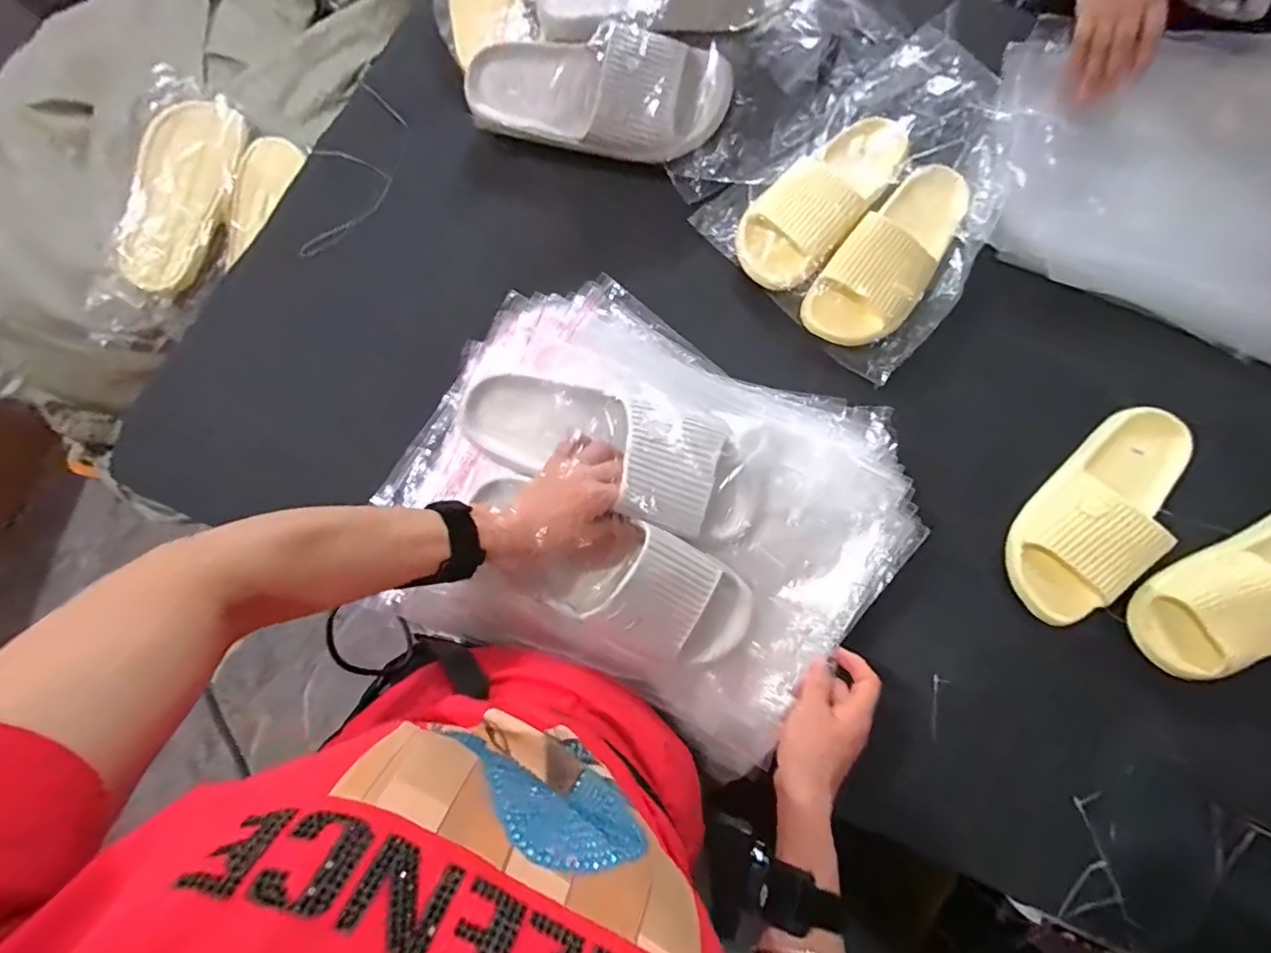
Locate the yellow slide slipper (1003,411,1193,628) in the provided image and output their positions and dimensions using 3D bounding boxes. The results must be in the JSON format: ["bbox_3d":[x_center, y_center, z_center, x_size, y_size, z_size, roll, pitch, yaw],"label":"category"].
[{"bbox_3d":[0.482,0.033,0.543,0.245,0.061,0.108,-44,82,-9],"label":"yellow slide slipper"}]

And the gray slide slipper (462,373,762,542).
[{"bbox_3d":[-0.018,-0.026,0.475,0.277,0.070,0.098,21,79,2],"label":"gray slide slipper"}]

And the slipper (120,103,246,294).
[{"bbox_3d":[-0.550,-0.340,0.649,0.090,0.043,0.241,21,91,3],"label":"slipper"}]

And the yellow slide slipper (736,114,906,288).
[{"bbox_3d":[0.208,-0.314,0.599,0.101,0.059,0.221,40,80,7],"label":"yellow slide slipper"}]

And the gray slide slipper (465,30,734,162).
[{"bbox_3d":[-0.042,-0.422,0.601,0.294,0.061,0.118,6,121,5],"label":"gray slide slipper"}]

